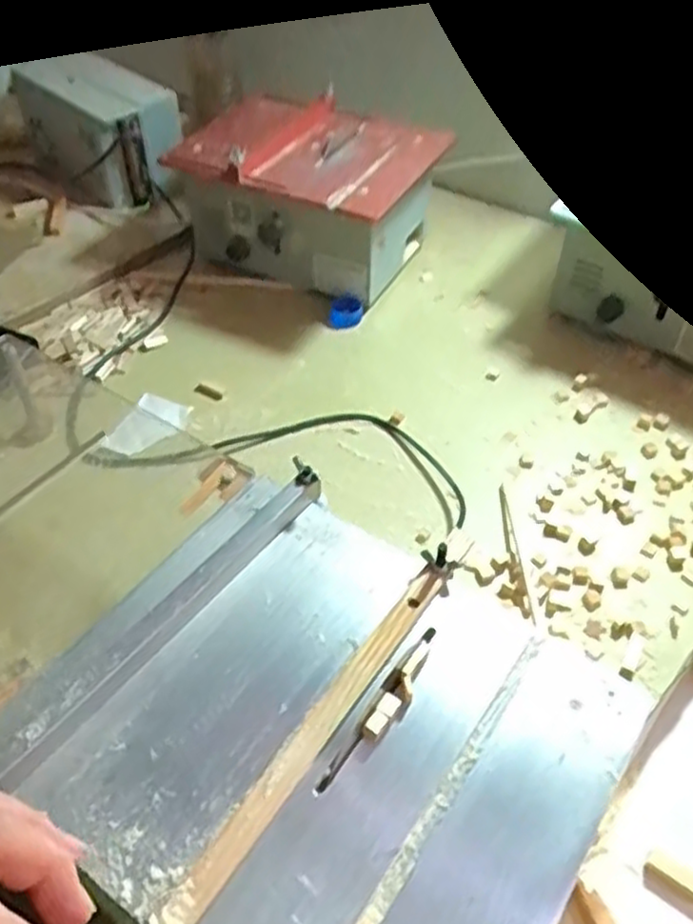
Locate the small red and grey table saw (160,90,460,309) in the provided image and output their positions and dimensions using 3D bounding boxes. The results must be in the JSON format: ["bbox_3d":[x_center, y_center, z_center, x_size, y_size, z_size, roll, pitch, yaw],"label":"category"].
[{"bbox_3d":[-0.046,-0.272,0.768,0.239,0.131,0.183,22,52,18],"label":"small red and grey table saw"}]

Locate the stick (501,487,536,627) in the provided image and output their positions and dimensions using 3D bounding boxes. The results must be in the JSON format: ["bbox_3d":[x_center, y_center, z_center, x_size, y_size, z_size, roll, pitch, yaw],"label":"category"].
[{"bbox_3d":[0.126,0.064,0.550,0.005,0.004,0.125,-1,48,-1],"label":"stick"}]

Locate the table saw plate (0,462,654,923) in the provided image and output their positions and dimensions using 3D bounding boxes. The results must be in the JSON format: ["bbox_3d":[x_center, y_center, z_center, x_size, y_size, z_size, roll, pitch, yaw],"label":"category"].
[{"bbox_3d":[-0.015,0.129,0.359,0.255,0.023,0.232,29,54,23],"label":"table saw plate"}]

